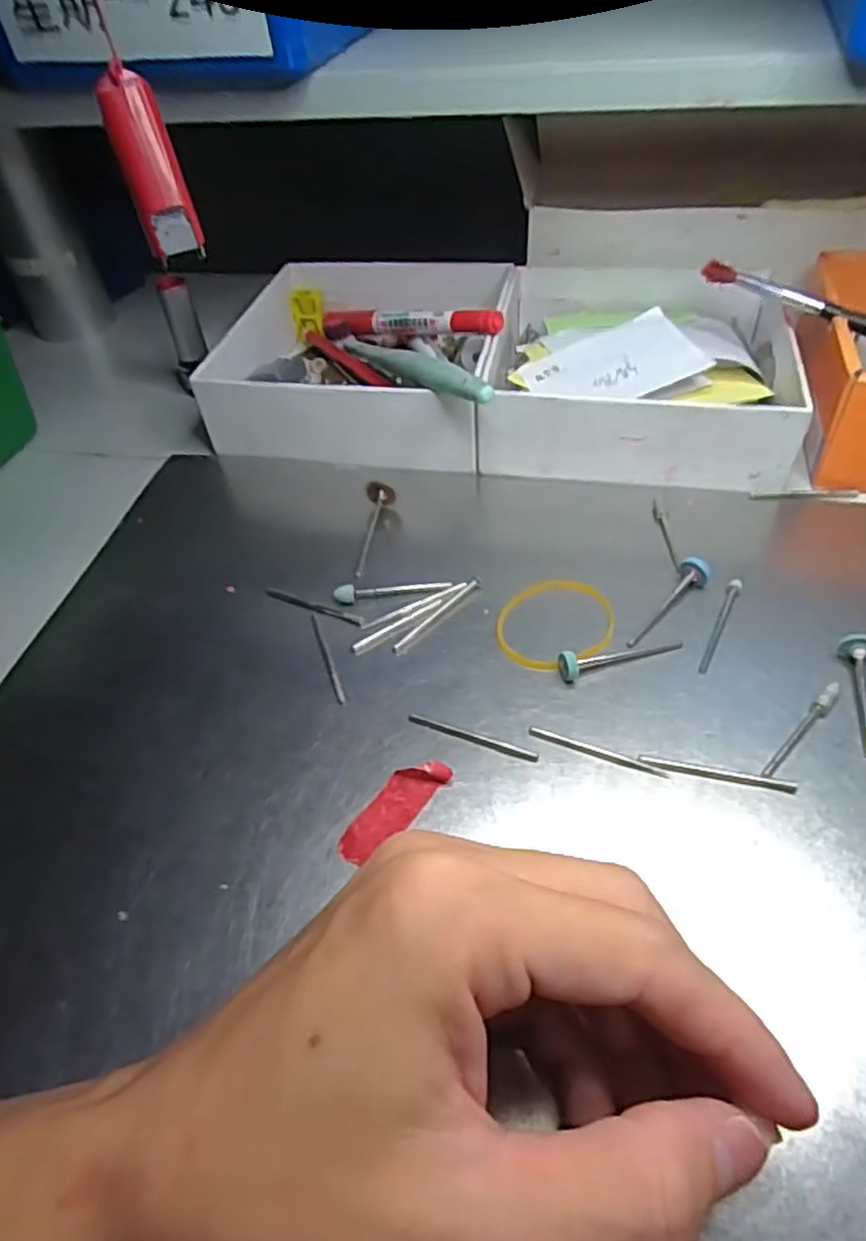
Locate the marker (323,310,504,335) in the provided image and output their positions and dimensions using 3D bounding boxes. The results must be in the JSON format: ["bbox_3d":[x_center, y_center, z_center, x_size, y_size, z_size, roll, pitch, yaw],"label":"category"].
[{"bbox_3d":[-0.016,-0.154,0.368,0.013,0.012,0.137,-39,40,-25],"label":"marker"}]

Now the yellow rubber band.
[{"bbox_3d":[0.044,-0.001,0.255,0.040,0.004,0.044,2,49,8],"label":"yellow rubber band"}]

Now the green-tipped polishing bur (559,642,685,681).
[{"bbox_3d":[0.063,0.012,0.237,0.044,0.010,0.007,-14,49,-6],"label":"green-tipped polishing bur"}]

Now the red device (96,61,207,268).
[{"bbox_3d":[-0.079,-0.127,0.201,0.014,0.045,0.007,-19,26,-10],"label":"red device"}]

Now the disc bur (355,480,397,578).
[{"bbox_3d":[-0.024,-0.039,0.292,0.012,0.011,0.048,-1,49,6],"label":"disc bur"}]

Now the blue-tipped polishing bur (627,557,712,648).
[{"bbox_3d":[0.084,-0.006,0.251,0.010,0.010,0.044,28,57,27],"label":"blue-tipped polishing bur"}]

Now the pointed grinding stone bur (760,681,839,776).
[{"bbox_3d":[0.112,0.033,0.216,0.042,0.004,0.005,-37,55,-24],"label":"pointed grinding stone bur"}]

